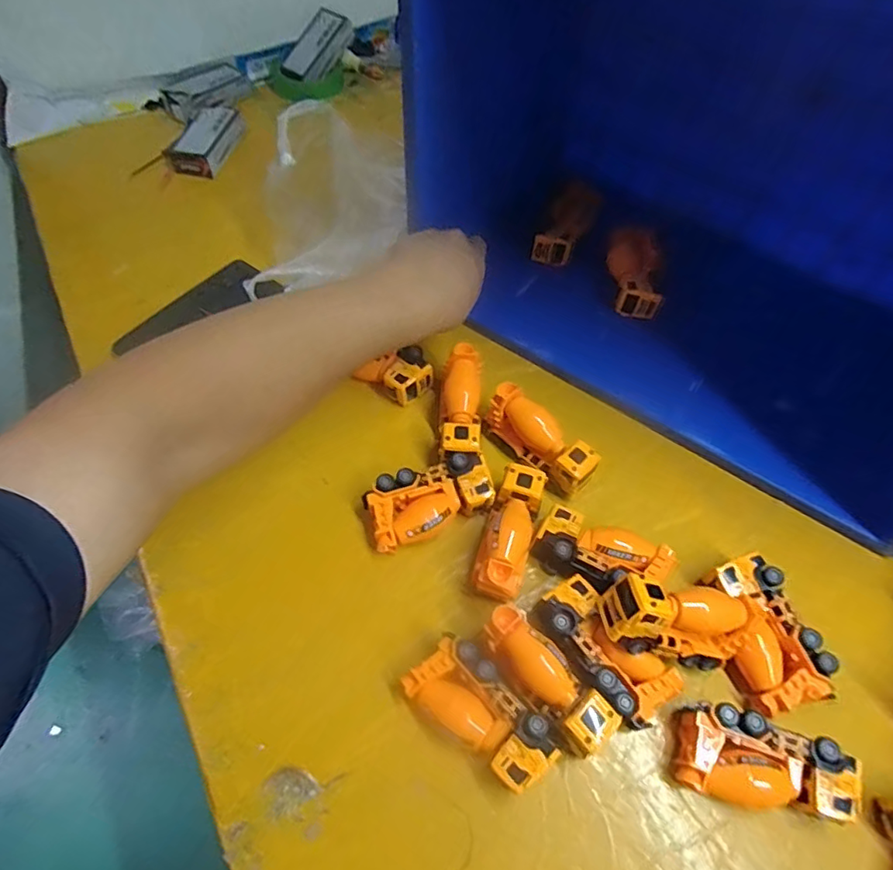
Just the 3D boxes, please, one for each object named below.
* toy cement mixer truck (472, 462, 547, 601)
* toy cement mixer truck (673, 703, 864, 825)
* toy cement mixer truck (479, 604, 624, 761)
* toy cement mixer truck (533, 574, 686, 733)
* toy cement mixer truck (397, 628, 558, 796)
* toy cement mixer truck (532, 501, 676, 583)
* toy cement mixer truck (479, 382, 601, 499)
[{"bbox_3d":[0.050,0.078,0.429,0.037,0.053,0.102,17,60,9],"label":"toy cement mixer truck"},{"bbox_3d":[0.207,0.215,0.357,0.105,0.036,0.051,12,59,6],"label":"toy cement mixer truck"},{"bbox_3d":[0.065,0.167,0.371,0.033,0.053,0.100,-38,67,-21],"label":"toy cement mixer truck"},{"bbox_3d":[0.111,0.154,0.391,0.049,0.039,0.102,-37,66,-21],"label":"toy cement mixer truck"},{"bbox_3d":[0.022,0.188,0.369,0.100,0.035,0.050,40,66,21],"label":"toy cement mixer truck"},{"bbox_3d":[0.123,0.091,0.426,0.102,0.032,0.048,18,60,10],"label":"toy cement mixer truck"},{"bbox_3d":[0.079,0.006,0.468,0.033,0.053,0.103,-40,67,-22],"label":"toy cement mixer truck"}]

